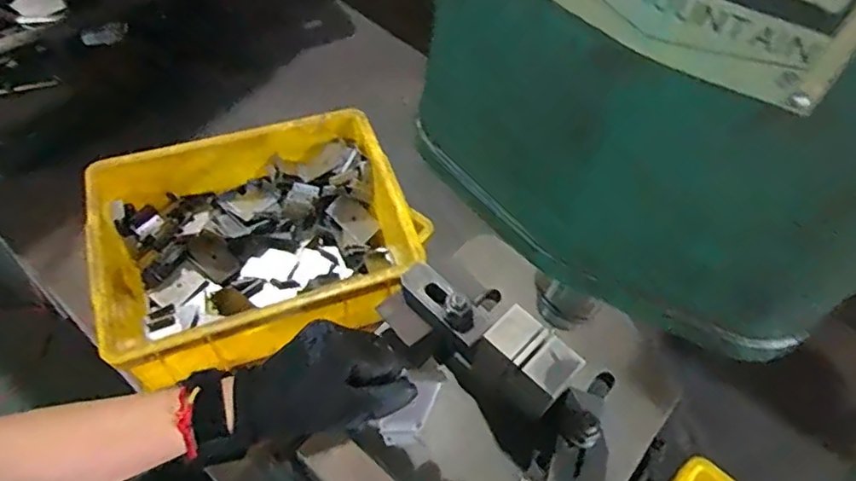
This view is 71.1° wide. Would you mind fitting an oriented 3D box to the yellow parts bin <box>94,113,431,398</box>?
[{"bbox_3d":[-0.195,0.003,0.723,0.352,0.121,0.258,-16,59,-14],"label":"yellow parts bin"}]

